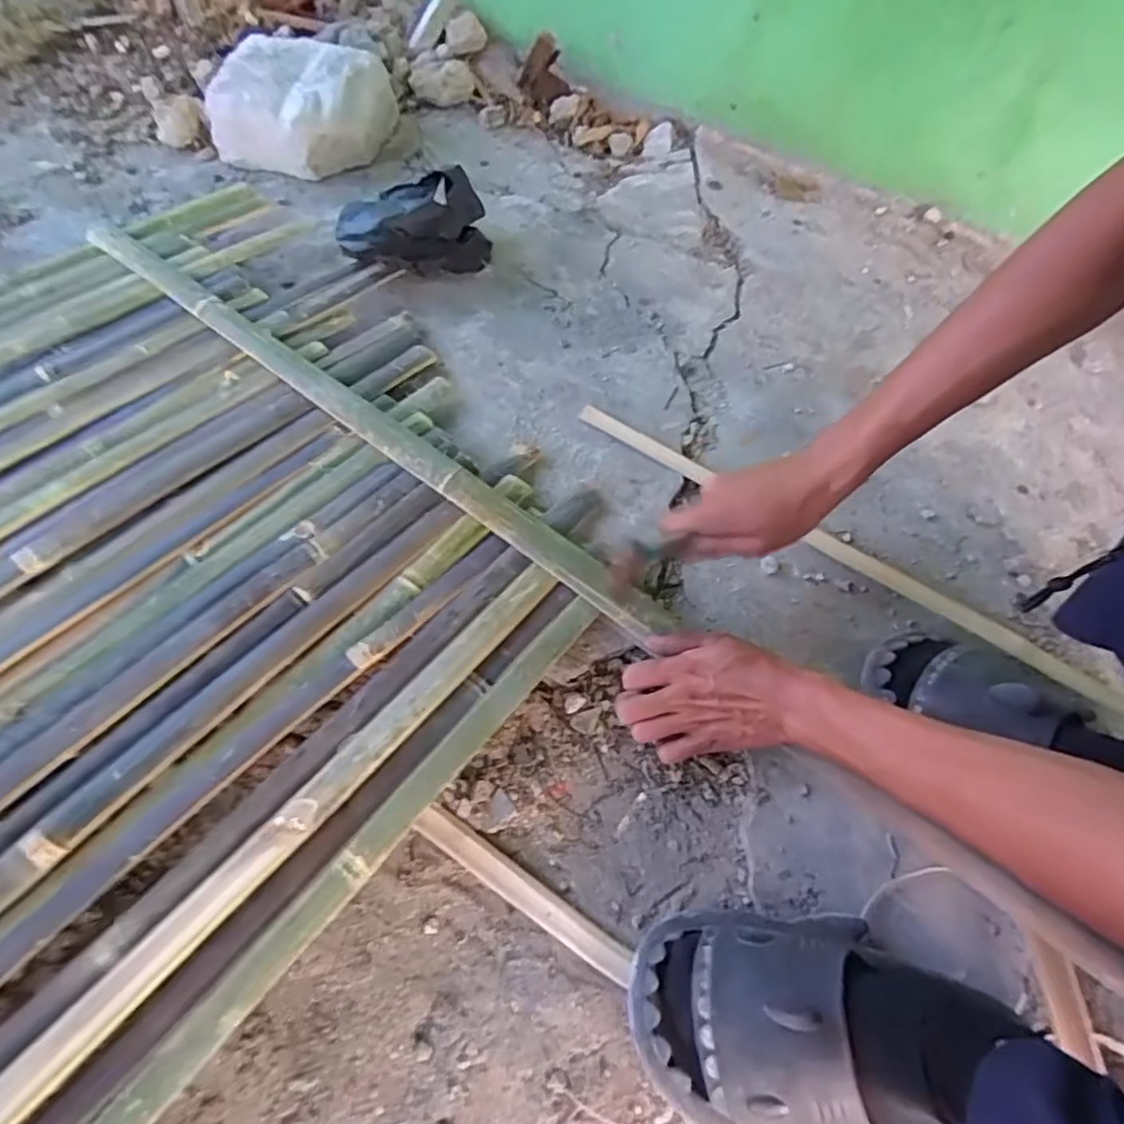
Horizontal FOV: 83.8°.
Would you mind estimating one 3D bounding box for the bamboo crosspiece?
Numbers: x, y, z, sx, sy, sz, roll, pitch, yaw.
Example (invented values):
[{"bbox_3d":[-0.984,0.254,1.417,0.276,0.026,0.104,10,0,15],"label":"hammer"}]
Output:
[{"bbox_3d":[-0.244,-0.183,0.683,0.853,0.027,0.049,36,67,17],"label":"bamboo crosspiece"}]

